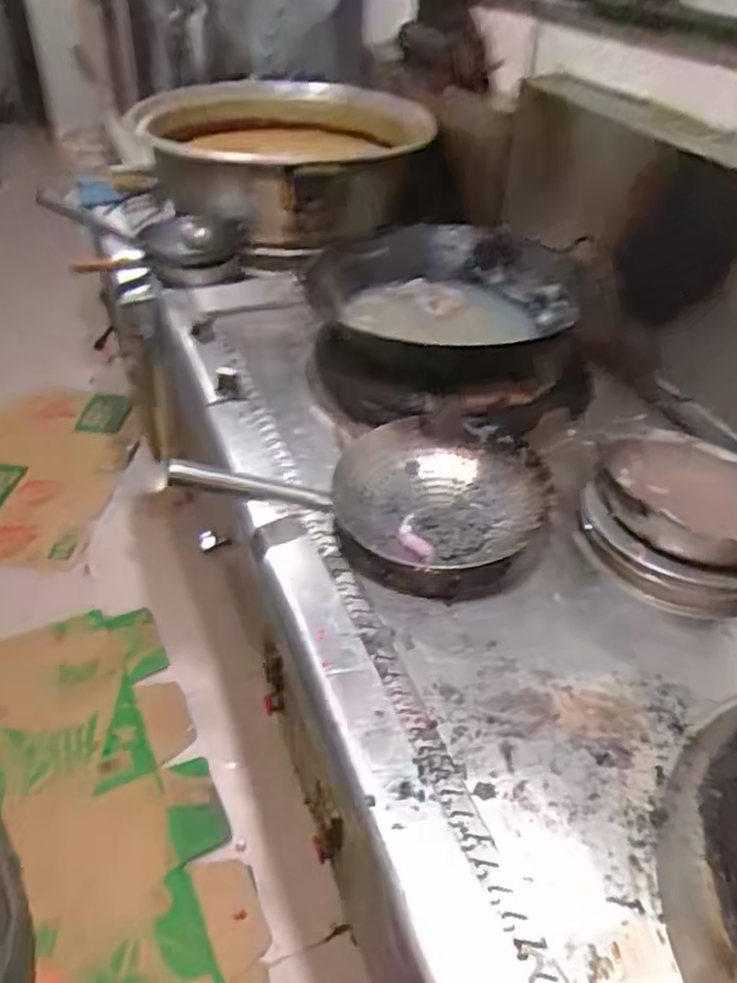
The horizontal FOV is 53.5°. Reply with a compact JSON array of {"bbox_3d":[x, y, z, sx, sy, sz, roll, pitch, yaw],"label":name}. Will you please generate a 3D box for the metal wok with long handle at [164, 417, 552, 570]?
[{"bbox_3d":[0.000,0.002,1.034,0.488,0.137,0.258,3,41,-2],"label":"metal wok with long handle"}]

